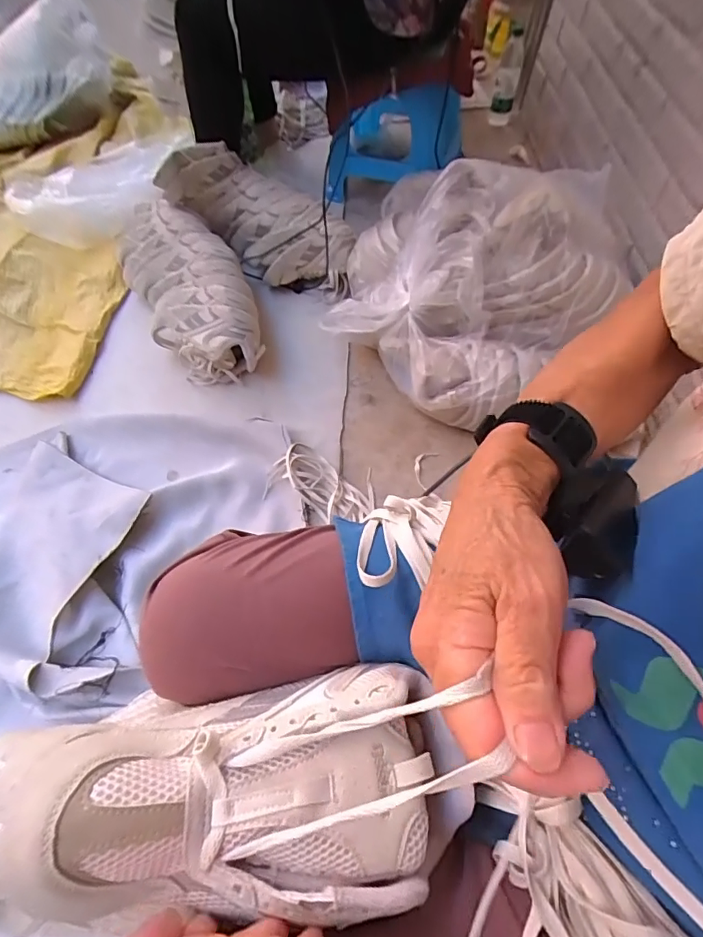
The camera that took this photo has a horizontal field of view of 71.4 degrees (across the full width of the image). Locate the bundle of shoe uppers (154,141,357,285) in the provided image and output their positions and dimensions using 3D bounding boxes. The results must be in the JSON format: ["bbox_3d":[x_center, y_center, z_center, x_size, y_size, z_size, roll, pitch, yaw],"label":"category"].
[{"bbox_3d":[-0.188,-0.551,1.076,0.405,0.162,0.191,32,65,6],"label":"bundle of shoe uppers"}]

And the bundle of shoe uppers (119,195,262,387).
[{"bbox_3d":[-0.342,-0.382,1.018,0.204,0.133,0.500,-26,63,-16],"label":"bundle of shoe uppers"}]

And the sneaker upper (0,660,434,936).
[{"bbox_3d":[-0.079,0.168,0.253,0.245,0.103,0.103,-1,58,-7],"label":"sneaker upper"}]

